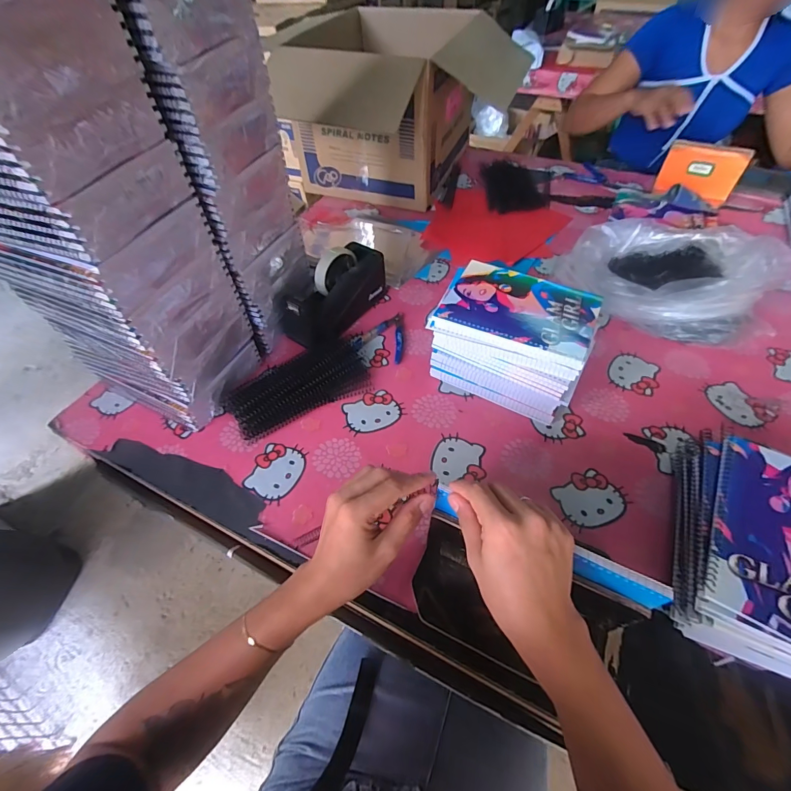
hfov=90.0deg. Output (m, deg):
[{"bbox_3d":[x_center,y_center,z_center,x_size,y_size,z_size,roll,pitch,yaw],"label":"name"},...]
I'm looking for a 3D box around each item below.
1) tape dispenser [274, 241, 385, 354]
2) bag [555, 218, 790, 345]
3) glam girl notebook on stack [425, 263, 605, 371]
[{"bbox_3d":[-0.108,-0.183,0.690,0.100,0.105,0.205,26,58,19],"label":"tape dispenser"},{"bbox_3d":[0.479,-0.218,0.689,0.264,0.121,0.288,-17,54,-12],"label":"bag"},{"bbox_3d":[0.169,-0.121,0.546,0.200,0.019,0.152,21,56,17],"label":"glam girl notebook on stack"}]

